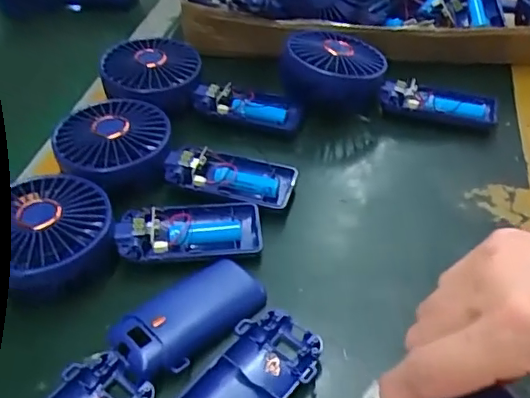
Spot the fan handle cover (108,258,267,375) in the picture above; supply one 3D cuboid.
[{"bbox_3d":[-0.043,0.068,0.328,0.089,0.015,0.044,-33,50,-25],"label":"fan handle cover"}]

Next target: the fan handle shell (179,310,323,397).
[{"bbox_3d":[-0.009,0.101,0.301,0.047,0.015,0.089,26,53,30],"label":"fan handle shell"}]

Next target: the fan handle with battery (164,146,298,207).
[{"bbox_3d":[-0.026,-0.019,0.416,0.096,0.016,0.043,8,46,15],"label":"fan handle with battery"}]

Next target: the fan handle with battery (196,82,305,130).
[{"bbox_3d":[-0.016,-0.080,0.483,0.095,0.020,0.038,9,46,16],"label":"fan handle with battery"}]

